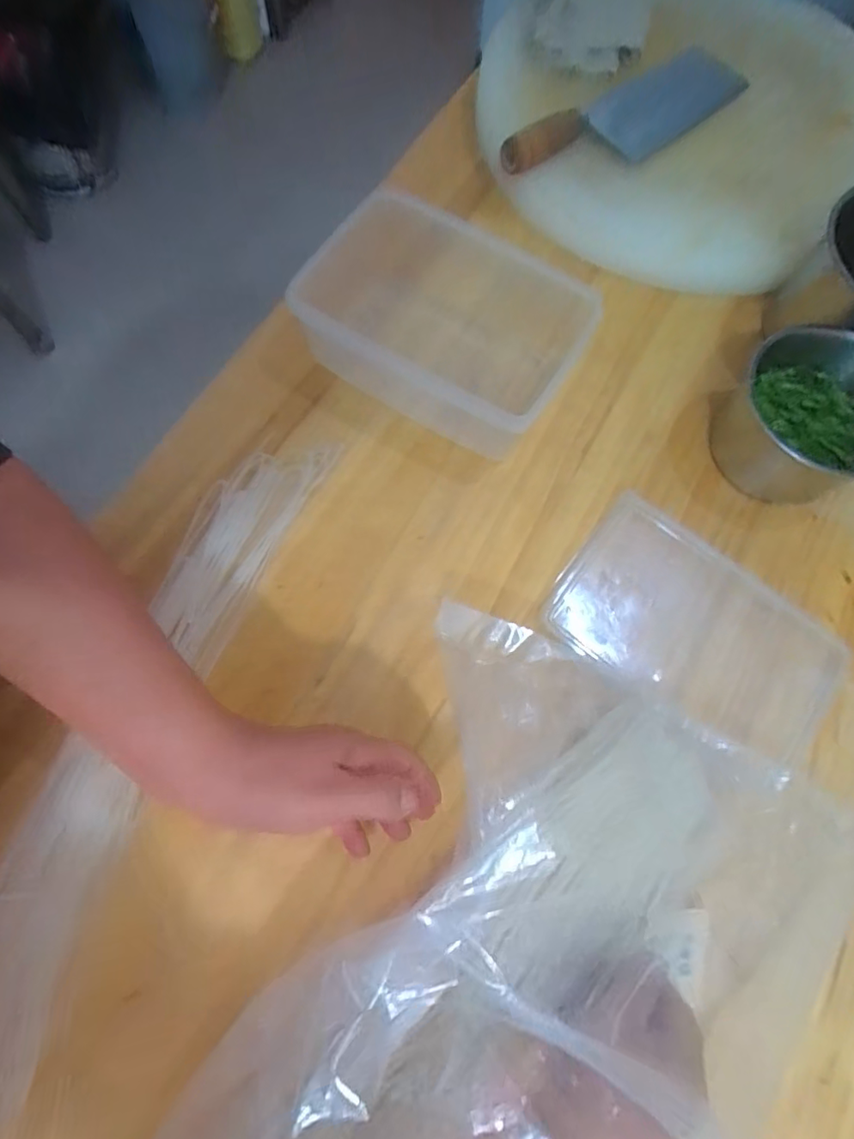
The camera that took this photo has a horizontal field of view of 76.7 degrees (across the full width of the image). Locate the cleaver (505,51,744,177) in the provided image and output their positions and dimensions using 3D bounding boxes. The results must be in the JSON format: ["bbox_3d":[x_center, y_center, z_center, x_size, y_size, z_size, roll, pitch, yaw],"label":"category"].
[{"bbox_3d":[0.200,-0.452,0.543,0.285,0.042,0.079,-38,77,-13],"label":"cleaver"}]

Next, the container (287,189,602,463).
[{"bbox_3d":[0.007,-0.222,0.475,0.250,0.086,0.155,27,73,7],"label":"container"}]

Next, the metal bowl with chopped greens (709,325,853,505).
[{"bbox_3d":[0.315,-0.126,0.442,0.113,0.094,0.127,2,72,-2],"label":"metal bowl with chopped greens"}]

